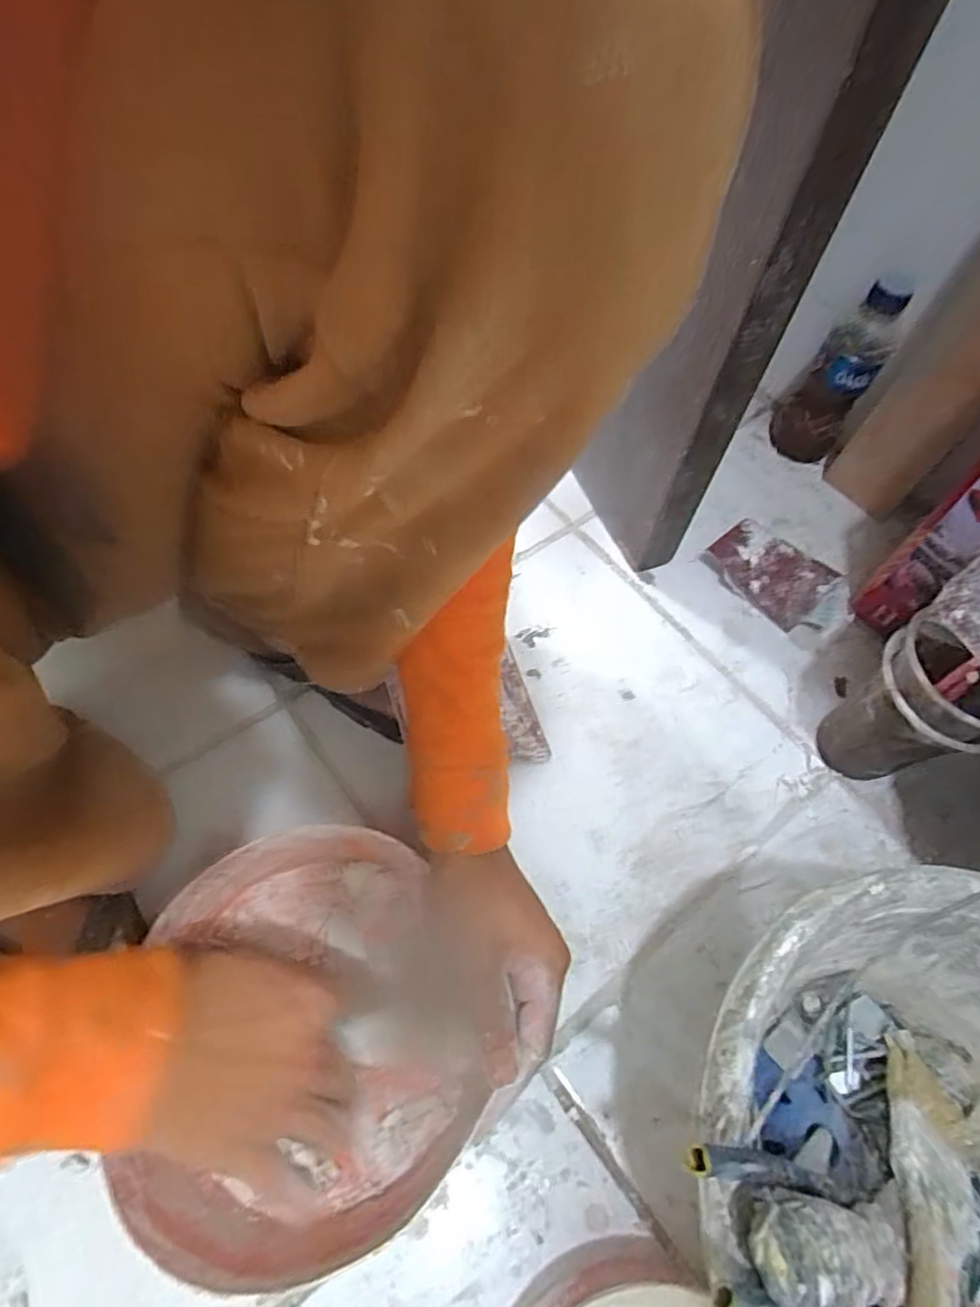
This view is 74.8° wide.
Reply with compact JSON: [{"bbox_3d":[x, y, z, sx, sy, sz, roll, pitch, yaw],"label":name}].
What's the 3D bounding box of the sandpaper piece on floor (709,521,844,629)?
[{"bbox_3d":[0.249,-0.073,0.579,0.099,0.028,0.062,39,65,17],"label":"sandpaper piece on floor"}]

